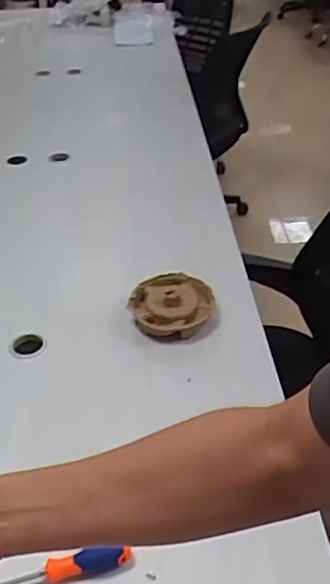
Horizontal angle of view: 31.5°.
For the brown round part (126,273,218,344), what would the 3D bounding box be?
[{"bbox_3d":[0.014,0.023,1.114,0.154,0.049,0.149,-1,37,1],"label":"brown round part"}]

